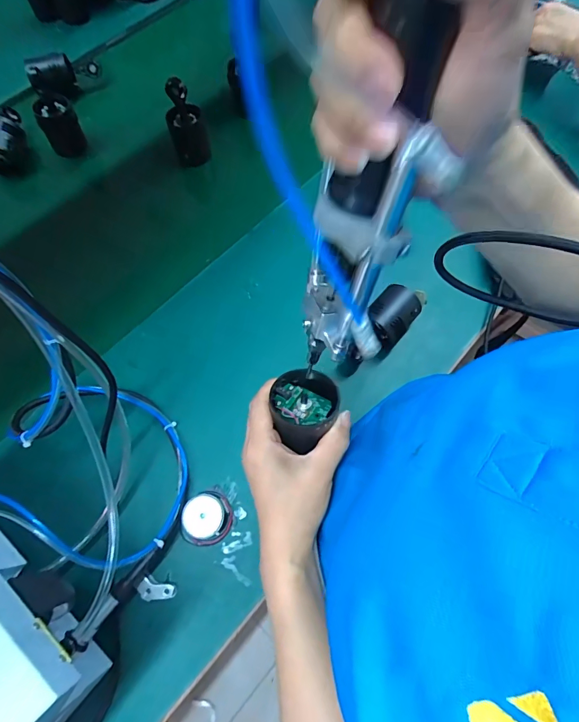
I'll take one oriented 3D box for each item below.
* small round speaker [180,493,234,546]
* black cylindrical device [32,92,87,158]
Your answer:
[{"bbox_3d":[-0.091,0.172,0.434,0.050,0.039,0.055,0,68,0],"label":"small round speaker"},{"bbox_3d":[-0.369,-0.378,0.646,0.057,0.074,0.056,0,68,0],"label":"black cylindrical device"}]

